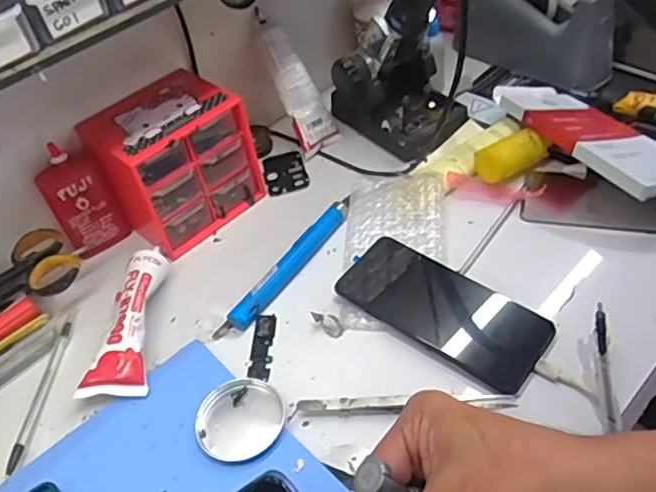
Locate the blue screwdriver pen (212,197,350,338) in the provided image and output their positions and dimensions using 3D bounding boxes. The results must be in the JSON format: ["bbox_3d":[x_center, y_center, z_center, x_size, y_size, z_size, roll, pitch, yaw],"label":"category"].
[{"bbox_3d":[-0.034,0.014,0.547,0.021,0.017,0.179,23,54,28],"label":"blue screwdriver pen"}]

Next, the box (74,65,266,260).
[{"bbox_3d":[-0.152,-0.083,0.591,0.109,0.118,0.125,31,58,33],"label":"box"}]

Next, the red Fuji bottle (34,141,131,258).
[{"bbox_3d":[-0.233,-0.042,0.570,0.022,0.115,0.053,30,58,32],"label":"red Fuji bottle"}]

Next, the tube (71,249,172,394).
[{"bbox_3d":[-0.169,0.062,0.508,0.051,0.033,0.134,-4,46,6],"label":"tube"}]

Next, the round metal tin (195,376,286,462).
[{"bbox_3d":[-0.065,0.129,0.441,0.054,0.017,0.061,25,55,29],"label":"round metal tin"}]

